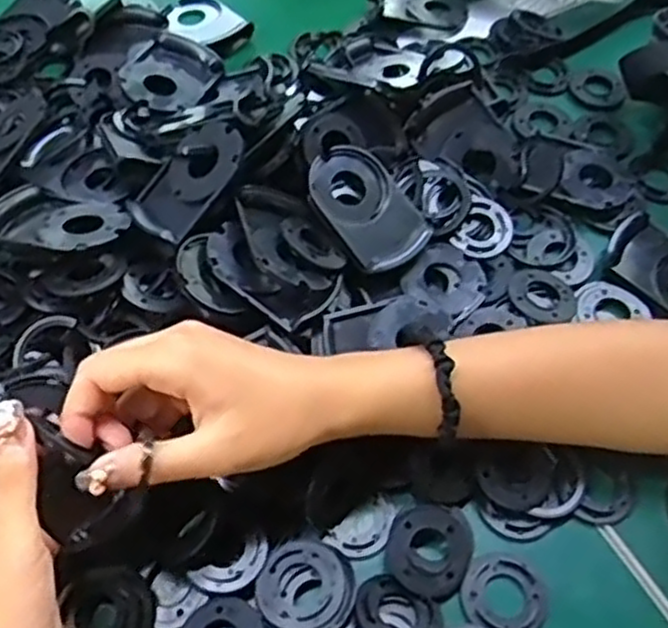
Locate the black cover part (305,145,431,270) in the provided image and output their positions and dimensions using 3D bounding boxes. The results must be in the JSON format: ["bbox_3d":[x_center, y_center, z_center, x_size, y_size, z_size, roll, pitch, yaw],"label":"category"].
[{"bbox_3d":[0.021,-0.068,0.475,0.084,0.011,0.060,44,64,4],"label":"black cover part"}]

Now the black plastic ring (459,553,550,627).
[{"bbox_3d":[0.089,0.145,0.388,0.044,0.004,0.041,1,58,-1],"label":"black plastic ring"}]

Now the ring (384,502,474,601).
[{"bbox_3d":[0.050,0.123,0.397,0.044,0.012,0.047,1,58,-1],"label":"ring"}]

